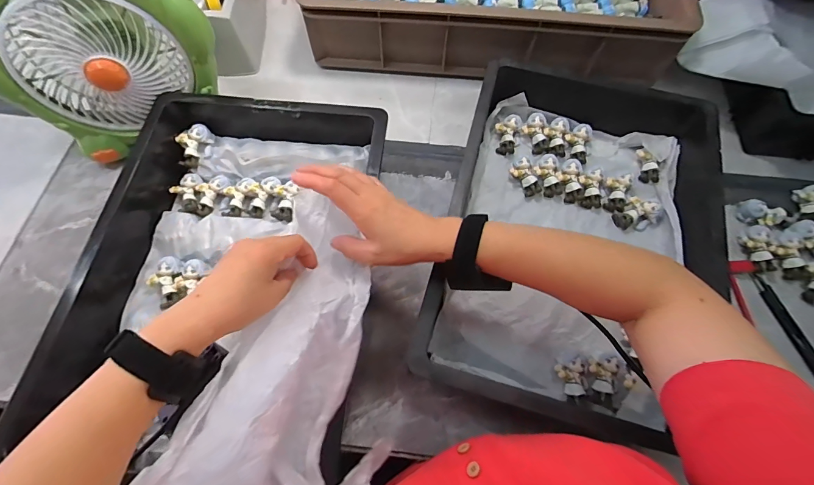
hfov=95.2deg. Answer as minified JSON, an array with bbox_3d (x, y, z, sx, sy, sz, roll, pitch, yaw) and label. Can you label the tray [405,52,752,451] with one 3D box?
[{"bbox_3d":[0.205,-0.022,0.462,0.298,0.096,0.414,14,68,5],"label":"tray"}]

